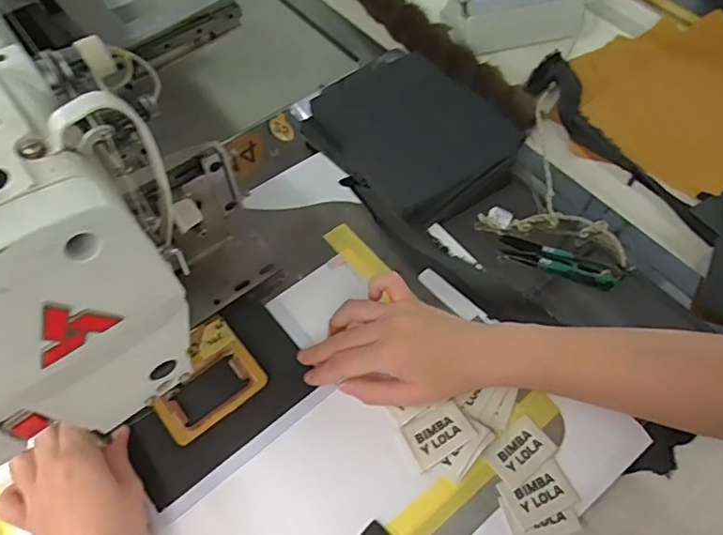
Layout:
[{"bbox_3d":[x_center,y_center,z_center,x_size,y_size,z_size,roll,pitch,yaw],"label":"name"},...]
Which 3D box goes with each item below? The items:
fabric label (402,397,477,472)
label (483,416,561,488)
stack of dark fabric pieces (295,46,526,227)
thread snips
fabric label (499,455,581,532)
[{"bbox_3d":[0.057,0.124,0.411,0.049,0.004,0.036,-32,57,-4],"label":"fabric label"},{"bbox_3d":[0.118,0.137,0.406,0.049,0.004,0.034,-34,67,-19],"label":"label"},{"bbox_3d":[0.048,-0.136,0.546,0.148,0.054,0.185,-36,65,-20],"label":"stack of dark fabric pieces"},{"bbox_3d":[0.177,-0.004,0.490,0.102,0.011,0.027,20,60,12],"label":"thread snips"},{"bbox_3d":[0.128,0.161,0.391,0.050,0.004,0.033,-21,61,-13],"label":"fabric label"}]

